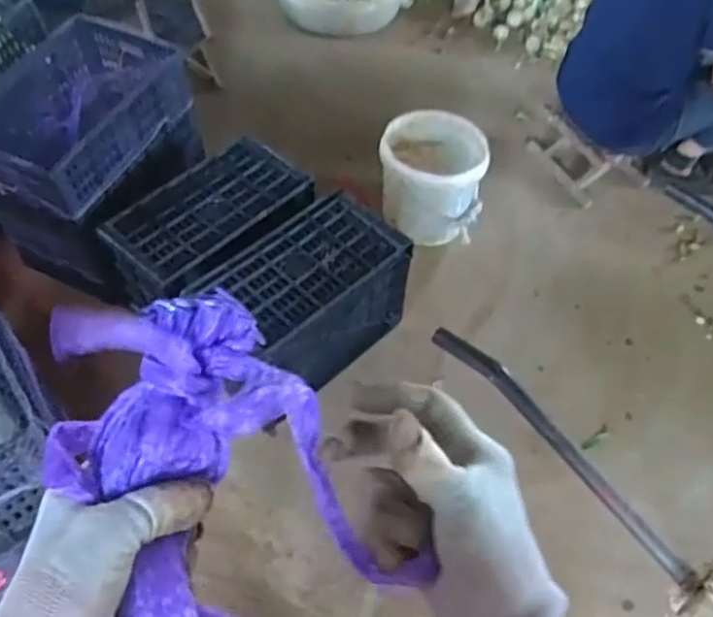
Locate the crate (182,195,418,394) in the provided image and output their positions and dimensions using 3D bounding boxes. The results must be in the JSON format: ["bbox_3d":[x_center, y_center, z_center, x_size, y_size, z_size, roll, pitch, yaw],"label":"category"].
[{"bbox_3d":[-0.111,-0.014,1.481,0.440,0.265,0.233,-37,64,-26],"label":"crate"}]

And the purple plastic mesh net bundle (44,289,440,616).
[{"bbox_3d":[-0.065,0.182,0.387,0.151,0.394,0.123,-9,23,-9],"label":"purple plastic mesh net bundle"}]

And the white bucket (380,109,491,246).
[{"bbox_3d":[0.191,-0.329,1.738,0.257,0.226,0.243,2,53,-2],"label":"white bucket"}]

